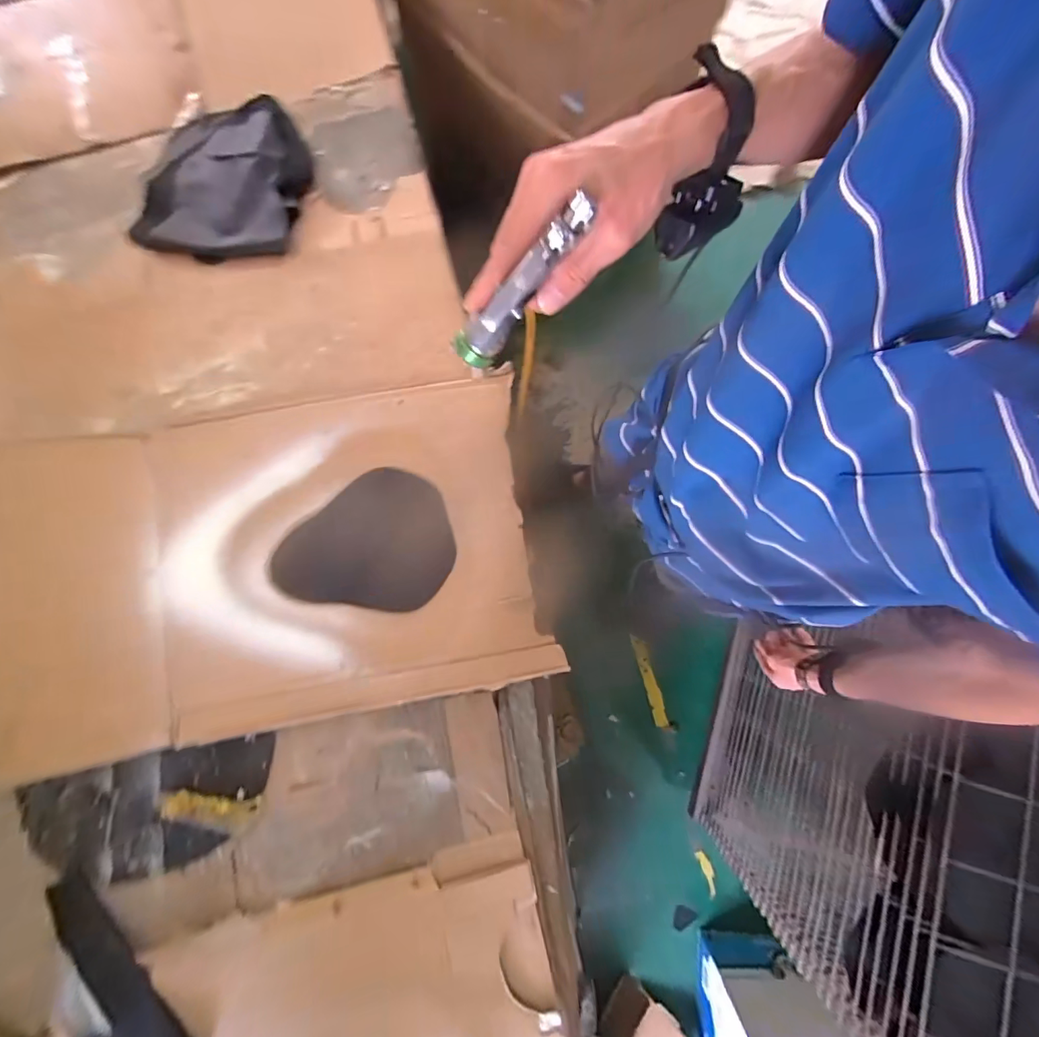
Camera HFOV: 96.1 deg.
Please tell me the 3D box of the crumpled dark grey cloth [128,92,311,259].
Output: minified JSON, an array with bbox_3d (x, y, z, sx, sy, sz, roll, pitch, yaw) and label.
[{"bbox_3d":[-0.499,-0.577,0.764,0.298,0.070,0.308,8,79,1],"label":"crumpled dark grey cloth"}]

